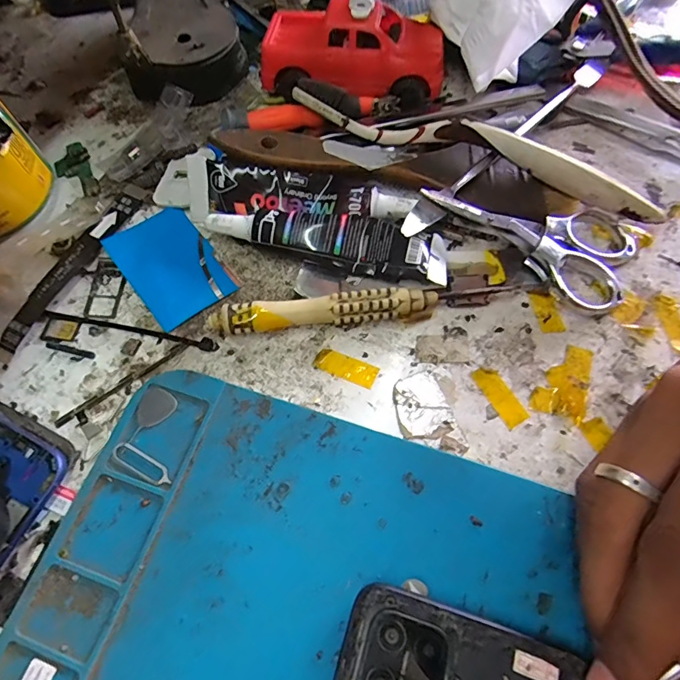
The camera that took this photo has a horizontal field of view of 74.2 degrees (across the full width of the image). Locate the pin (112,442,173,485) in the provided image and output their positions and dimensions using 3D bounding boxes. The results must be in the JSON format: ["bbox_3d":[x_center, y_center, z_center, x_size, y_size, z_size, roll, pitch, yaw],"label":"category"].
[{"bbox_3d":[-0.074,0.047,0.169,0.027,0.004,0.008,28,68,13],"label":"pin"}]

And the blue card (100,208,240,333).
[{"bbox_3d":[-0.078,-0.036,0.206,0.038,0.004,0.058,-37,69,-14],"label":"blue card"}]

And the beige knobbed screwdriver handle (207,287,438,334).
[{"bbox_3d":[-0.006,-0.011,0.188,0.091,0.013,0.011,-6,65,-1],"label":"beige knobbed screwdriver handle"}]

